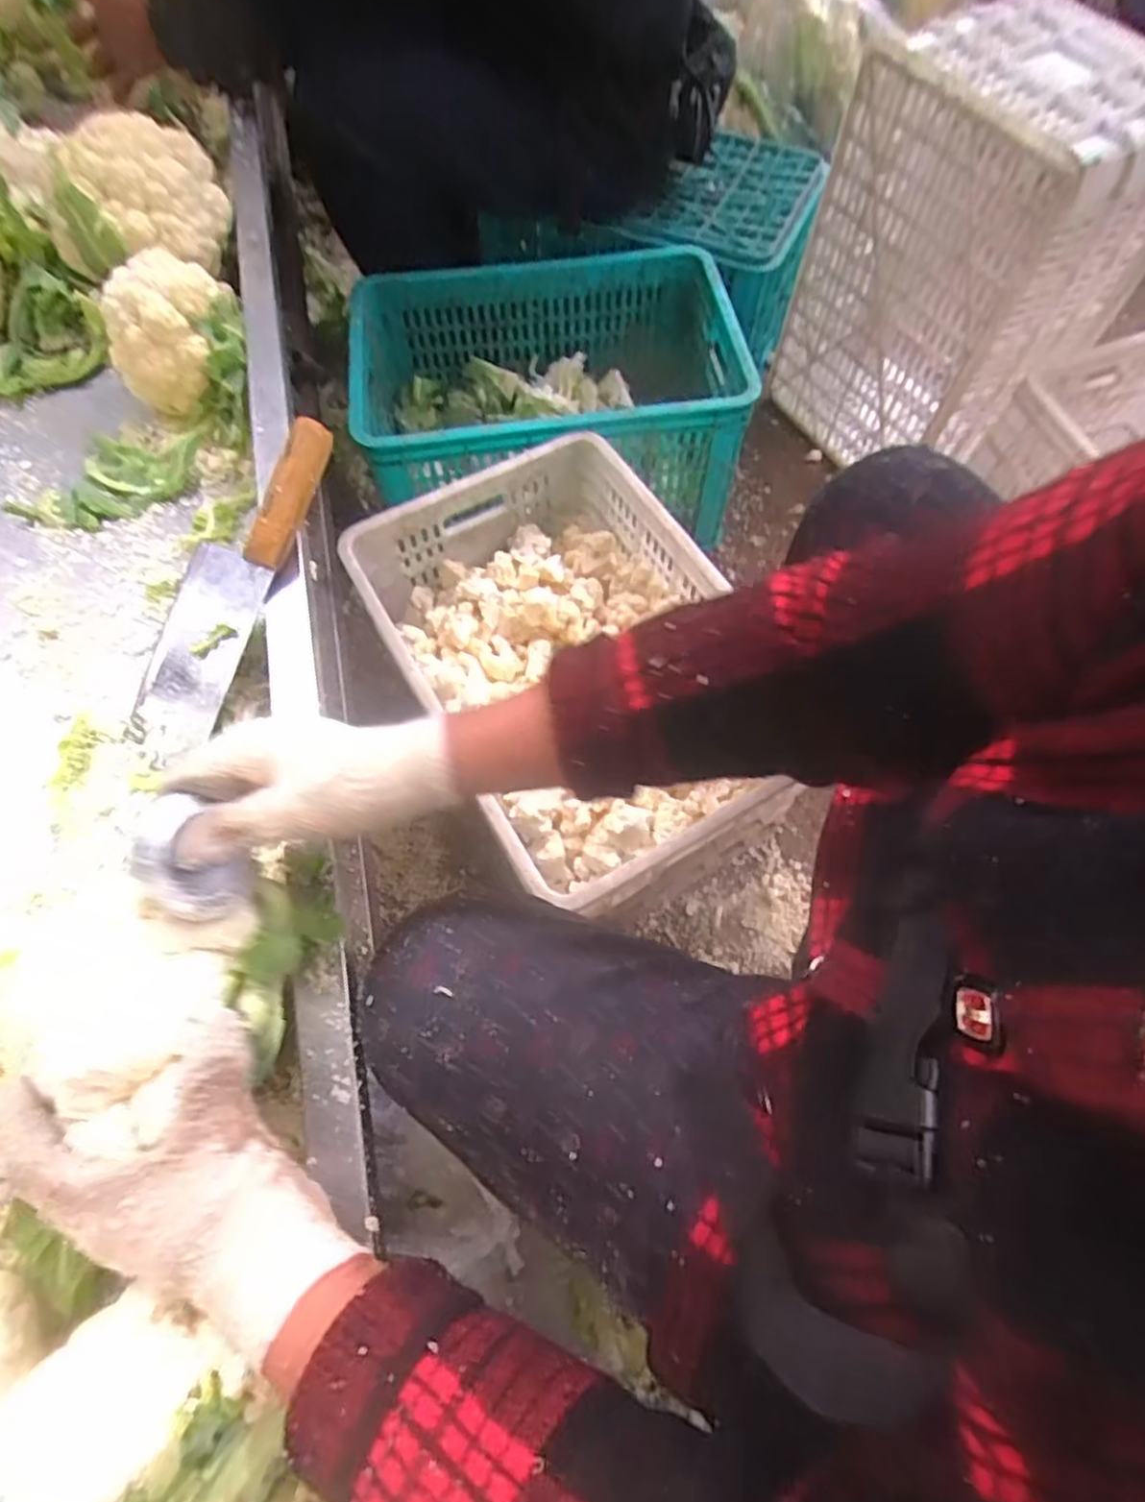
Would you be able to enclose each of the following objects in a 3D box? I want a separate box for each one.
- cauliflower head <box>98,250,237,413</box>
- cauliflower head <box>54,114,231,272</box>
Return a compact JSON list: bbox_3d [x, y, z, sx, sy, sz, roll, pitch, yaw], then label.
[{"bbox_3d":[-0.380,-0.399,0.690,0.102,0.112,0.116,18,66,8],"label":"cauliflower head"},{"bbox_3d":[-0.431,-0.581,0.735,0.133,0.093,0.118,-38,71,-17],"label":"cauliflower head"}]

